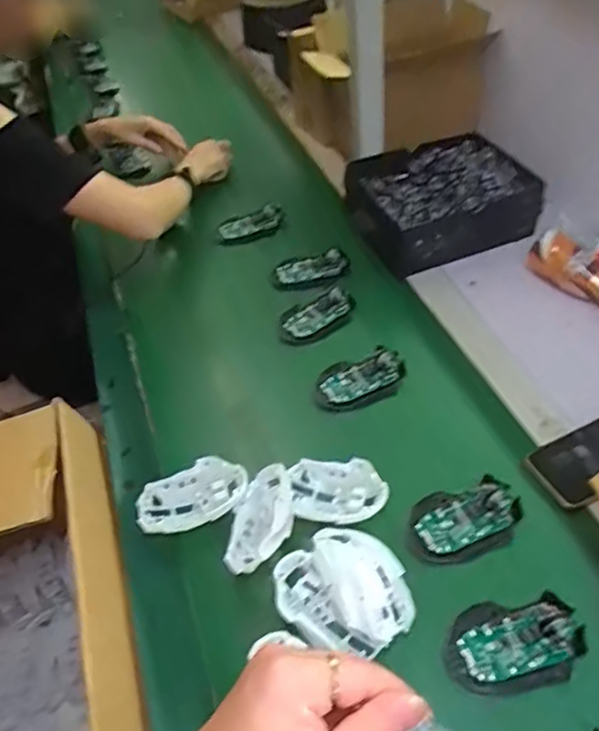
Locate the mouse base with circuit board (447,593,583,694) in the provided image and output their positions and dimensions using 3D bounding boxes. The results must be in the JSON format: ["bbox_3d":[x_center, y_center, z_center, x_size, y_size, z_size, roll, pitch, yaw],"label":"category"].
[{"bbox_3d":[0.185,0.239,0.534,0.117,0.017,0.071,-7,44,0],"label":"mouse base with circuit board"}]

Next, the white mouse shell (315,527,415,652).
[{"bbox_3d":[0.060,0.198,0.566,0.069,0.043,0.112,-18,45,-12],"label":"white mouse shell"}]

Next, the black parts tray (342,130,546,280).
[{"bbox_3d":[0.214,-0.246,0.930,0.269,0.100,0.188,-17,45,-10],"label":"black parts tray"}]

